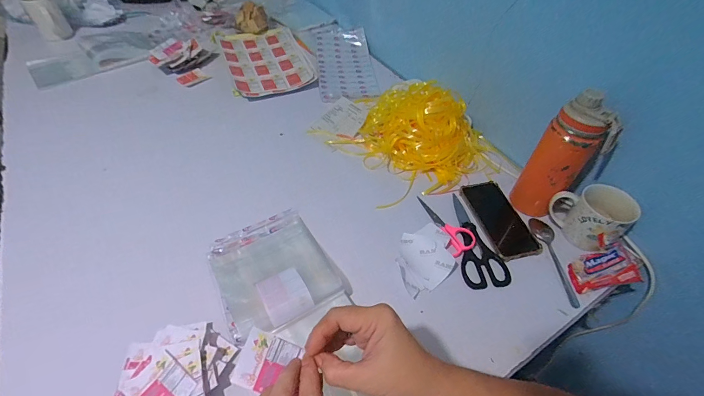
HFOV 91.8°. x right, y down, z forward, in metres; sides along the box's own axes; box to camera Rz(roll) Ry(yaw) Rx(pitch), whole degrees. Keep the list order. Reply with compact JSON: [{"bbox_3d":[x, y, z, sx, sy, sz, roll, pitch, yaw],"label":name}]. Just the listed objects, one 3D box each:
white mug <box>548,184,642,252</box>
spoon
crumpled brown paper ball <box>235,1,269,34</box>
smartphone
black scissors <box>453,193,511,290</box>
[{"bbox_3d":[0.404,0.025,0.577,0.074,0.085,0.108,-29,57,-22],"label":"white mug"},{"bbox_3d":[0.342,0.102,0.576,0.040,0.011,0.167,-1,51,-2],"label":"spoon"},{"bbox_3d":[-0.312,-0.556,1.048,0.097,0.050,0.110,-11,52,-10],"label":"crumpled brown paper ball"},{"bbox_3d":[0.271,0.033,0.623,0.092,0.013,0.174,-11,52,-10],"label":"smartphone"},{"bbox_3d":[0.208,0.068,0.593,0.074,0.008,0.185,-5,51,-6],"label":"black scissors"}]

